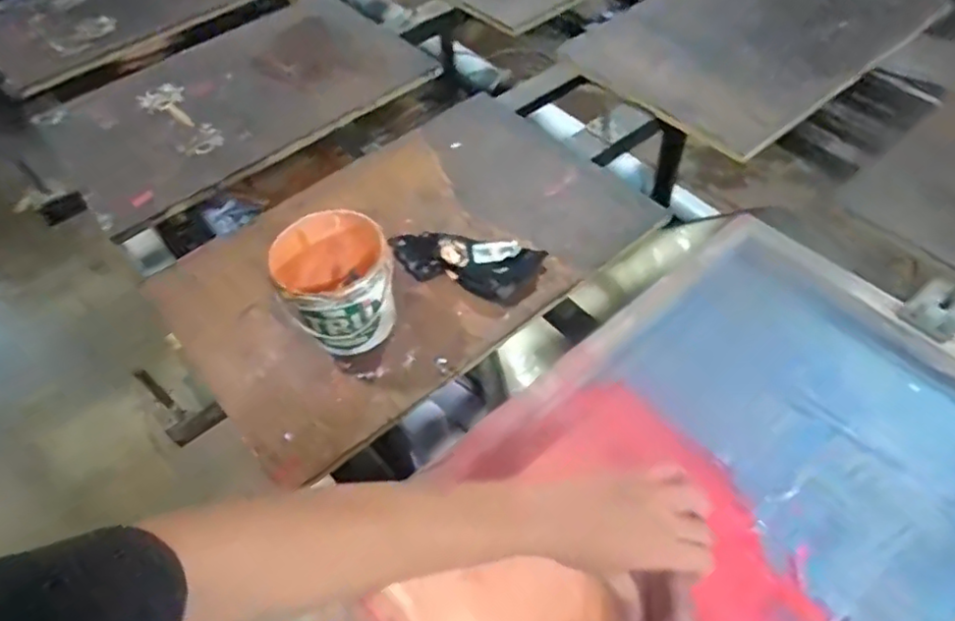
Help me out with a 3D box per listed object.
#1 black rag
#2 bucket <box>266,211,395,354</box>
[{"bbox_3d":[-0.014,-0.064,0.791,0.186,0.036,0.087,14,56,14],"label":"black rag"},{"bbox_3d":[-0.156,-0.028,0.712,0.118,0.116,0.109,-2,54,3],"label":"bucket"}]

